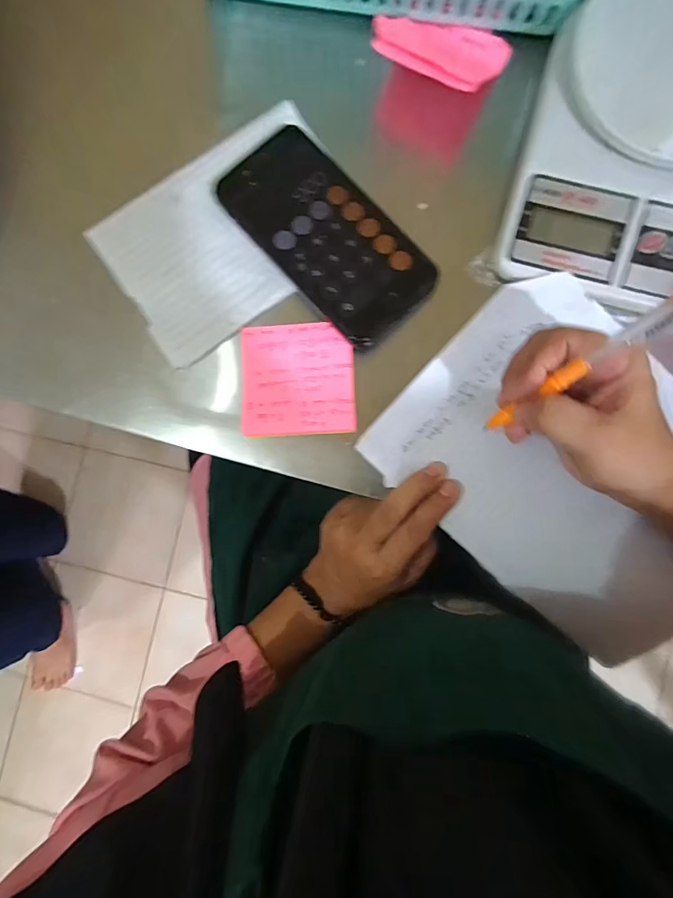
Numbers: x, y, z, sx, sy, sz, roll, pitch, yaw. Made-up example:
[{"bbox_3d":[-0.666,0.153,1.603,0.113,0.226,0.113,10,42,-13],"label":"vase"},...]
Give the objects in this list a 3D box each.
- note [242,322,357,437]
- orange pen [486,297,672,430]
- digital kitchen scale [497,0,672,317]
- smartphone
[{"bbox_3d":[-0.026,-0.049,0.281,0.075,0.009,0.078,-3,86,3],"label":"note"},{"bbox_3d":[0.131,-0.045,0.208,0.010,0.011,0.129,54,133,5],"label":"orange pen"},{"bbox_3d":[0.199,-0.193,0.254,0.149,0.031,0.203,14,88,4],"label":"digital kitchen scale"},{"bbox_3d":[-0.007,-0.148,0.284,0.077,0.009,0.160,-42,85,0],"label":"smartphone"}]

